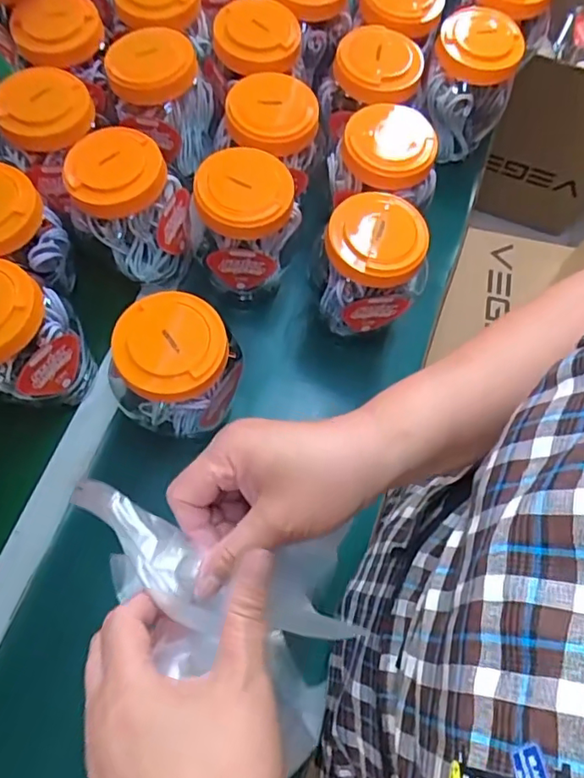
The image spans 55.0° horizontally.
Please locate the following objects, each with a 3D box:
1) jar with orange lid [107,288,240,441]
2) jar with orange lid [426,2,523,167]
[{"bbox_3d":[-0.100,-0.015,0.513,0.099,0.128,0.089,-2,68,-4],"label":"jar with orange lid"},{"bbox_3d":[0.208,-0.358,0.673,0.092,0.143,0.086,1,68,-2],"label":"jar with orange lid"}]

